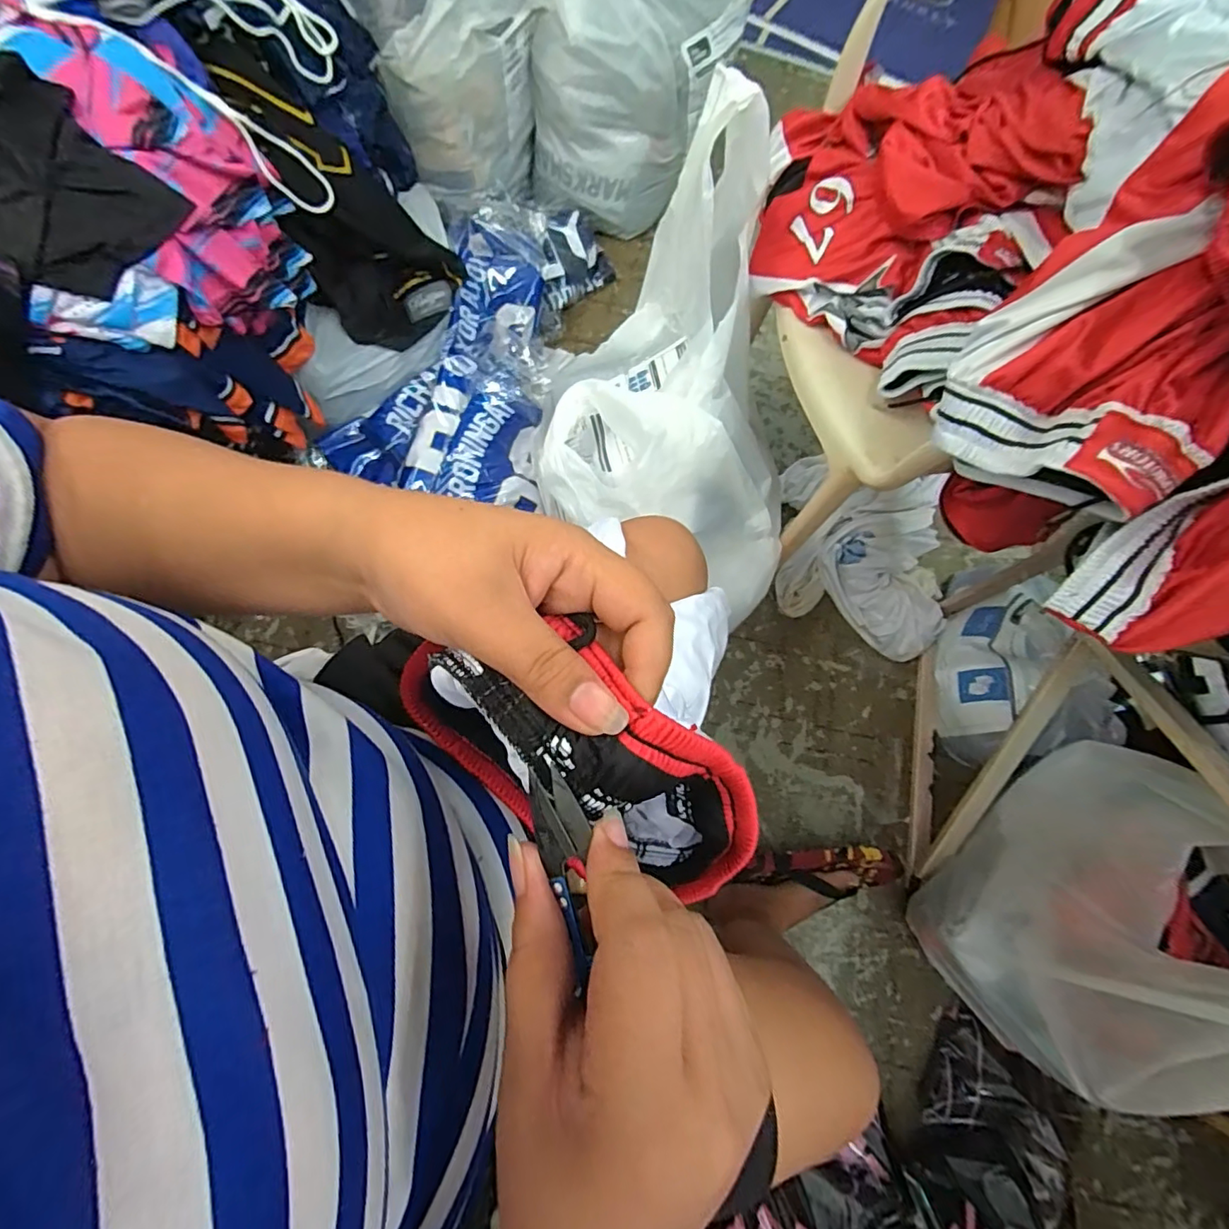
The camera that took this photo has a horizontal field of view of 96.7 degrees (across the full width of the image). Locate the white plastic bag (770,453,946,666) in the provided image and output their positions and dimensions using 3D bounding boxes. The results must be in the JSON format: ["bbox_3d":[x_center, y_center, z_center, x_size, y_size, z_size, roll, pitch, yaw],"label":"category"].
[{"bbox_3d":[0.463,-0.125,1.017,0.281,0.108,0.369,8,75,0],"label":"white plastic bag"}]

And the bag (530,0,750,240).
[{"bbox_3d":[0.041,-1.090,1.088,0.353,0.376,0.415,17,75,3],"label":"bag"}]

